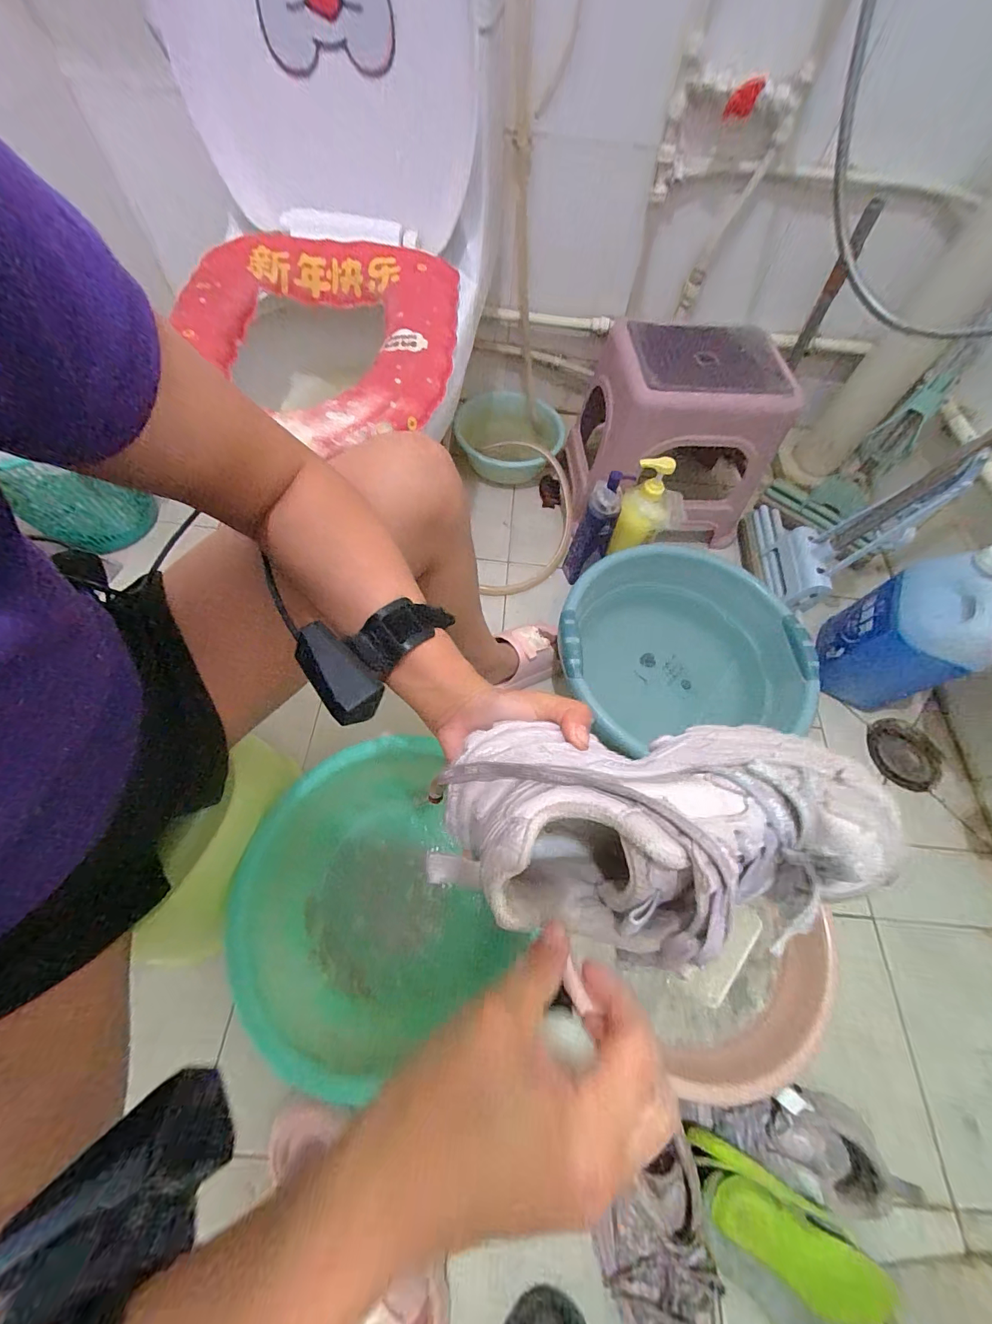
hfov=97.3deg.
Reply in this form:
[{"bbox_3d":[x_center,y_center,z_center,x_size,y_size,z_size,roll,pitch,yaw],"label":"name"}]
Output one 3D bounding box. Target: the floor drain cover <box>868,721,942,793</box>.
[{"bbox_3d":[0.683,0.156,0.730,0.106,0.014,0.113,15,62,5],"label":"floor drain cover"}]

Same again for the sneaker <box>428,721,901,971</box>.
[{"bbox_3d":[0.078,0.083,0.227,0.208,0.095,0.107,4,62,-1],"label":"sneaker"}]

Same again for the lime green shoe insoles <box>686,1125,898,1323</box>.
[{"bbox_3d":[0.286,0.573,0.445,0.223,0.075,0.075,33,65,14],"label":"lime green shoe insoles"}]

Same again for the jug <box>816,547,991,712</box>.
[{"bbox_3d":[0.611,-0.038,0.660,0.121,0.235,0.129,17,63,6],"label":"jug"}]

